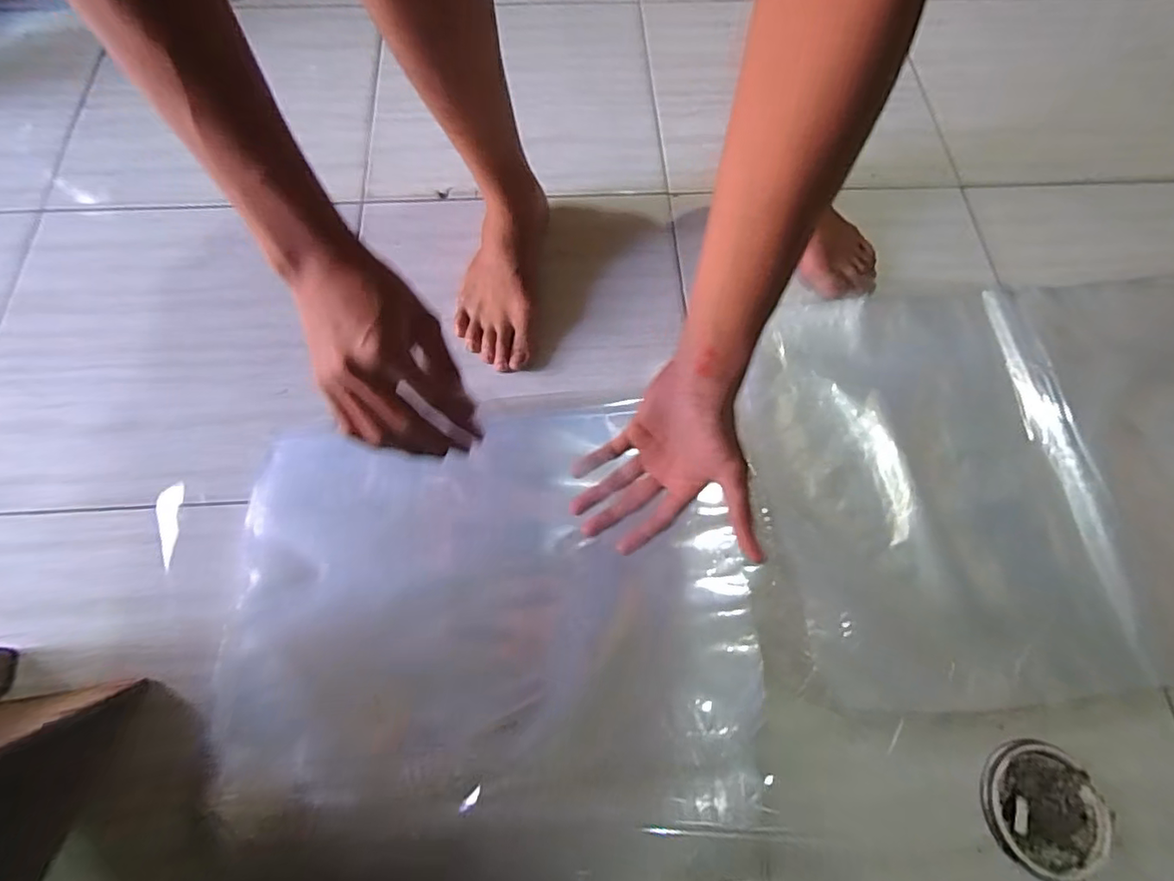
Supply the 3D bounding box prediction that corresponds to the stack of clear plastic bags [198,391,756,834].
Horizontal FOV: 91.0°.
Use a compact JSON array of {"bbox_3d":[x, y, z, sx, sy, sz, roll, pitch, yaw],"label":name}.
[{"bbox_3d":[-0.084,0.141,0.542,0.458,0.032,0.375,0,68,-1],"label":"stack of clear plastic bags"}]

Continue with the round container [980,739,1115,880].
[{"bbox_3d":[0.397,0.321,0.499,0.099,0.014,0.100,0,68,0],"label":"round container"}]

